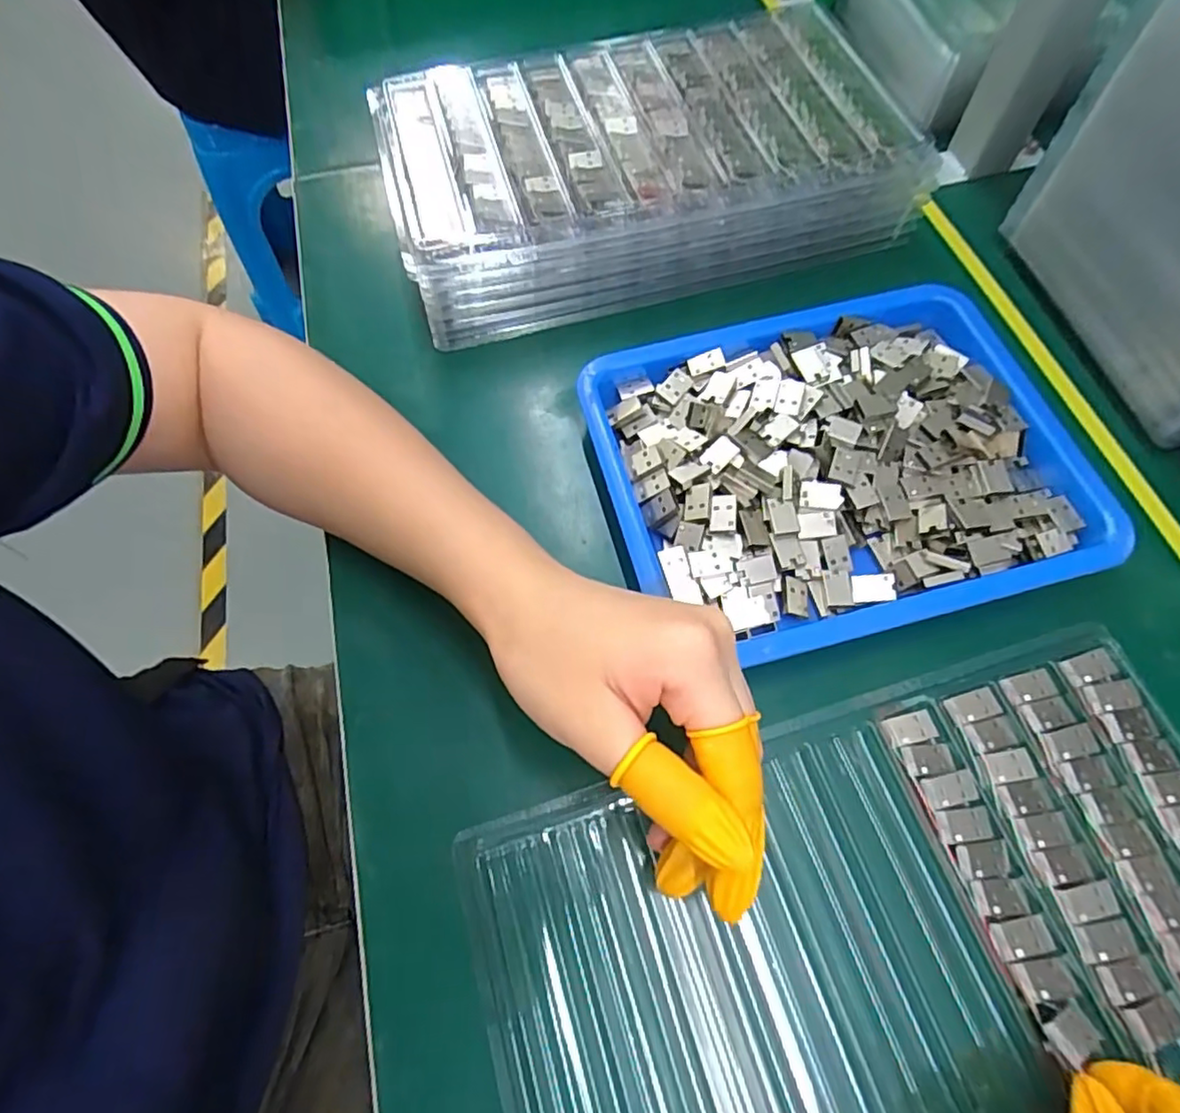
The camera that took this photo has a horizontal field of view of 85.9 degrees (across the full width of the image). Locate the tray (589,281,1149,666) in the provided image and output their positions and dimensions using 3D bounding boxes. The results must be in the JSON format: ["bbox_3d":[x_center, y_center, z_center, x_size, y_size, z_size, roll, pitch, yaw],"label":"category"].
[{"bbox_3d":[0.116,-0.045,0.309,0.214,0.031,0.170,-14,65,-5],"label":"tray"}]

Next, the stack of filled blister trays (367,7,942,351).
[{"bbox_3d":[0.028,-0.235,0.392,0.290,0.074,0.169,-15,65,-5],"label":"stack of filled blister trays"}]

